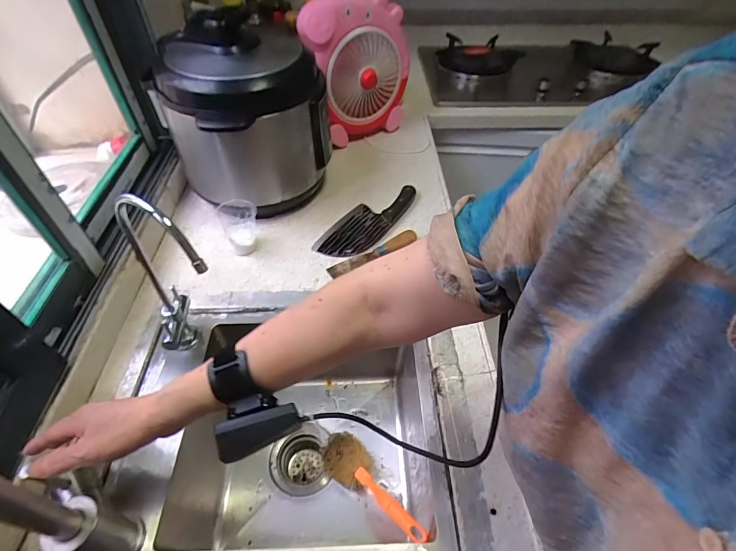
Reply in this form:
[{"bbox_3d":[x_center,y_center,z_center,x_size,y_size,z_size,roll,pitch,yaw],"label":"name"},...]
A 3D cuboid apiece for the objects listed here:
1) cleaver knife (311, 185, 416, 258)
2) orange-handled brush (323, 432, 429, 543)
[{"bbox_3d":[0.001,-0.111,0.778,0.100,0.025,0.238,26,53,22],"label":"cleaver knife"},{"bbox_3d":[0.001,0.302,0.572,0.064,0.047,0.239,-30,19,-24],"label":"orange-handled brush"}]

